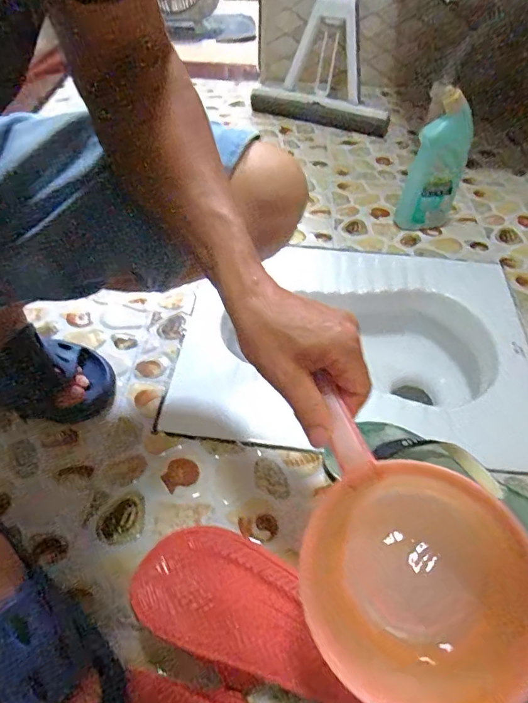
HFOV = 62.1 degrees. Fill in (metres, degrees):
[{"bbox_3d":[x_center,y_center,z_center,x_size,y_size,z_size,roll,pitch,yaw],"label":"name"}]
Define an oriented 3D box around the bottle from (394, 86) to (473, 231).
[{"bbox_3d":[0.316,-0.335,0.798,0.099,0.231,0.088,21,51,15],"label":"bottle"}]

